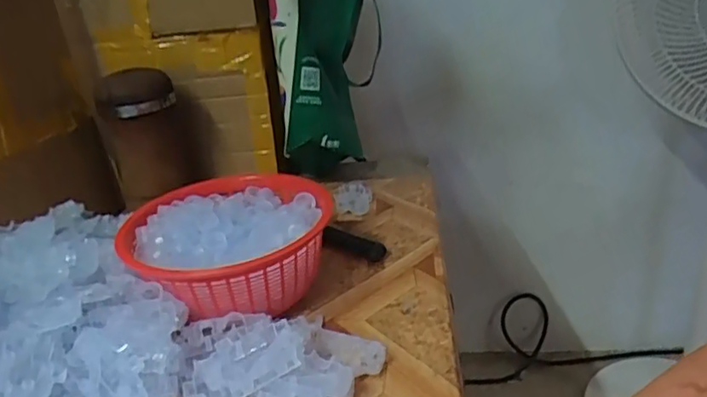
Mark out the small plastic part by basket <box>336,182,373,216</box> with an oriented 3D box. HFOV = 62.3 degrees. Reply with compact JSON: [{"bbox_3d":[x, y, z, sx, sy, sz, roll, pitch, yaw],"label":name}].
[{"bbox_3d":[0.001,-0.002,0.760,0.044,0.005,0.099,-6,25,-4],"label":"small plastic part by basket"}]

